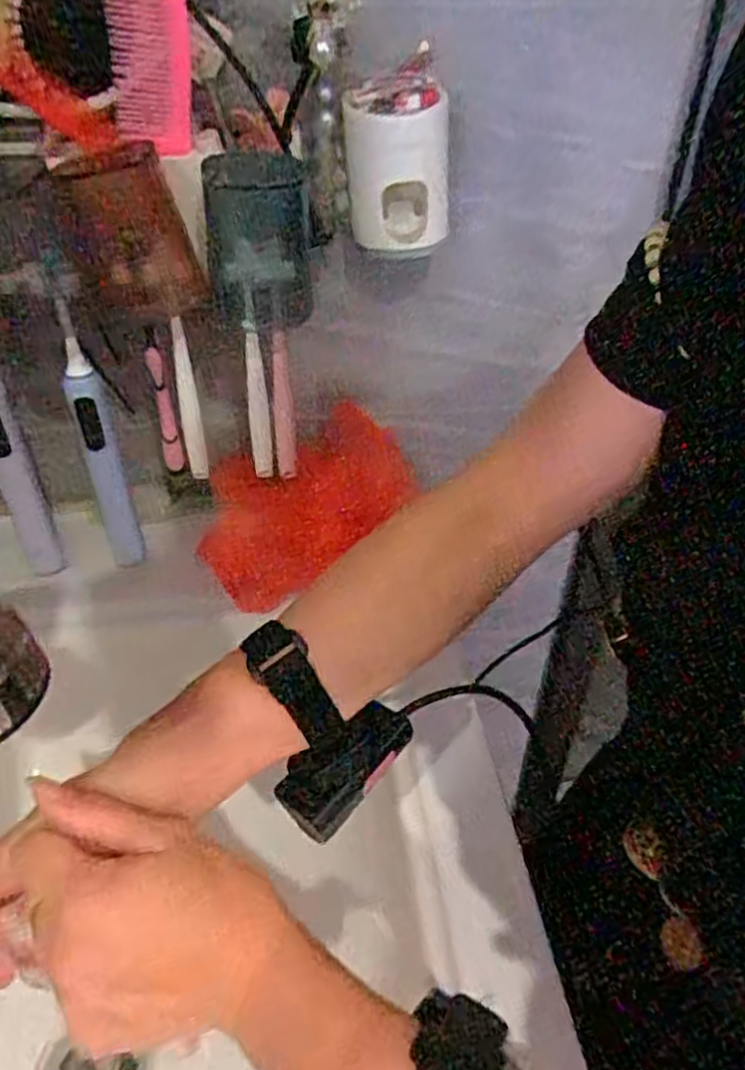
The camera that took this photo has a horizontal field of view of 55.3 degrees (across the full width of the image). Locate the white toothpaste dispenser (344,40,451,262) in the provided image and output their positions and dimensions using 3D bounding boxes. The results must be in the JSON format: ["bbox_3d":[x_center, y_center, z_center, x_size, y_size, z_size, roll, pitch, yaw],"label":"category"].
[{"bbox_3d":[0.017,-0.256,0.490,0.070,0.106,0.060,-1,38,1],"label":"white toothpaste dispenser"}]

